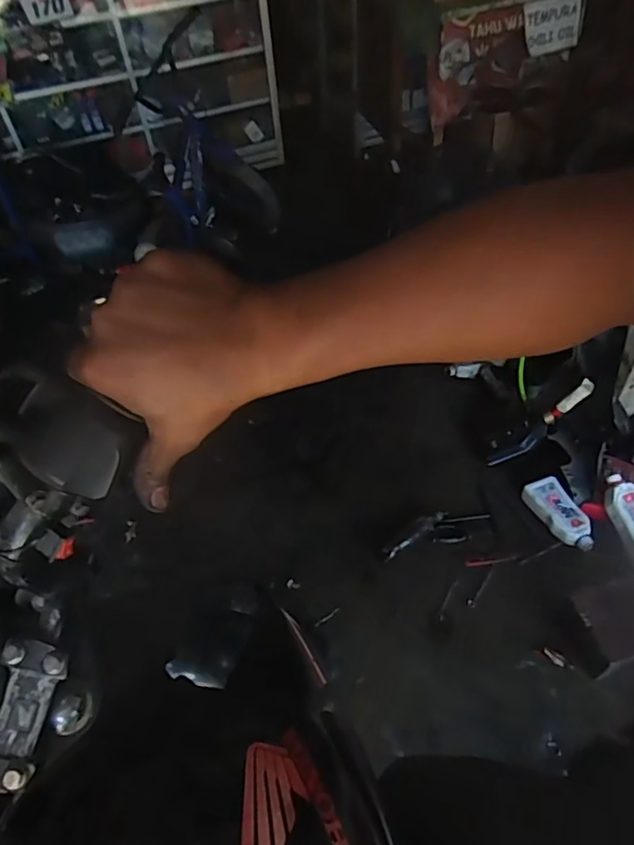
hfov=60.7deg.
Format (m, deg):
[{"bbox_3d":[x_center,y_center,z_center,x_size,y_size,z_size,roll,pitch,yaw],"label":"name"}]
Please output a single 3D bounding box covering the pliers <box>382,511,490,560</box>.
[{"bbox_3d":[0.317,0.282,1.447,0.306,0.024,0.100,-14,47,-7],"label":"pliers"}]

